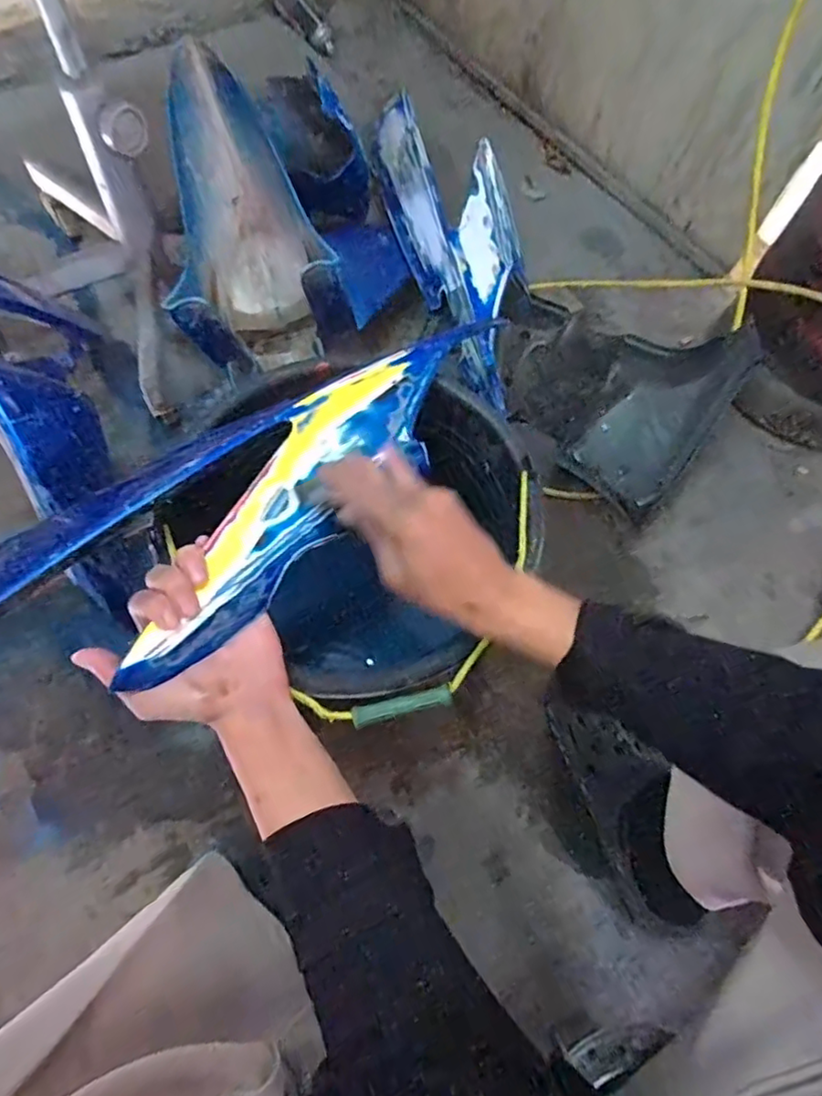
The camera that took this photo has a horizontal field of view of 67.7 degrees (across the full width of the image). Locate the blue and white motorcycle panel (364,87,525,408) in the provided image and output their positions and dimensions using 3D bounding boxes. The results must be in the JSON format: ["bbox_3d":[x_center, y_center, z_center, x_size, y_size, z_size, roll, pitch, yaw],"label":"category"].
[{"bbox_3d":[0.063,-0.471,0.889,0.154,0.078,0.660,-11,66,-8],"label":"blue and white motorcycle panel"}]

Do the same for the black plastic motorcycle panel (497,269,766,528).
[{"bbox_3d":[0.271,-0.238,0.846,0.321,0.133,0.283,40,69,14],"label":"black plastic motorcycle panel"}]

